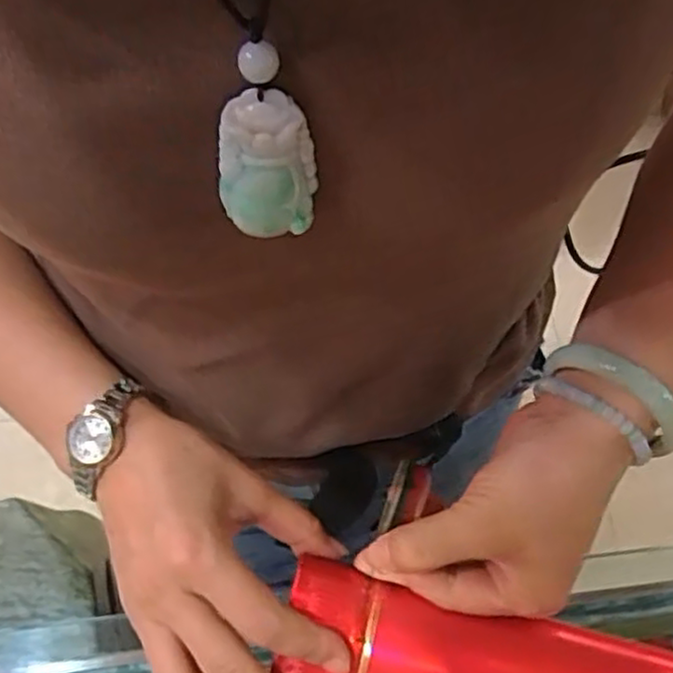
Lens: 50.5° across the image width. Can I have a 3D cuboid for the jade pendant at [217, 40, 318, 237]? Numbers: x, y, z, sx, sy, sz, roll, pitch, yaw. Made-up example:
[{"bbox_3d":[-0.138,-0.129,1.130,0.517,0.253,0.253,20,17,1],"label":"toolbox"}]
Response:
[{"bbox_3d":[-0.021,-0.057,0.213,0.029,0.058,0.011,-10,41,-9],"label":"jade pendant"}]

